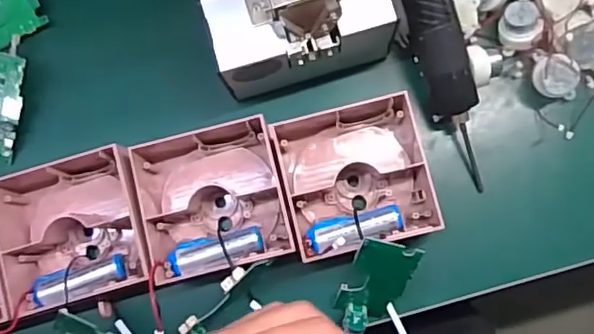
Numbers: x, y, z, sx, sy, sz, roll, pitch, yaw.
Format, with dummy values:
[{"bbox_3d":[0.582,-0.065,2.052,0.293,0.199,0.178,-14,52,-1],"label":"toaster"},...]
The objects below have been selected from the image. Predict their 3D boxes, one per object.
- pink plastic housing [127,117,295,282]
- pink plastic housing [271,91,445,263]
[{"bbox_3d":[-0.062,0.021,0.418,0.106,0.038,0.112,-12,81,2],"label":"pink plastic housing"},{"bbox_3d":[0.046,0.006,0.424,0.111,0.052,0.106,-14,80,2],"label":"pink plastic housing"}]

